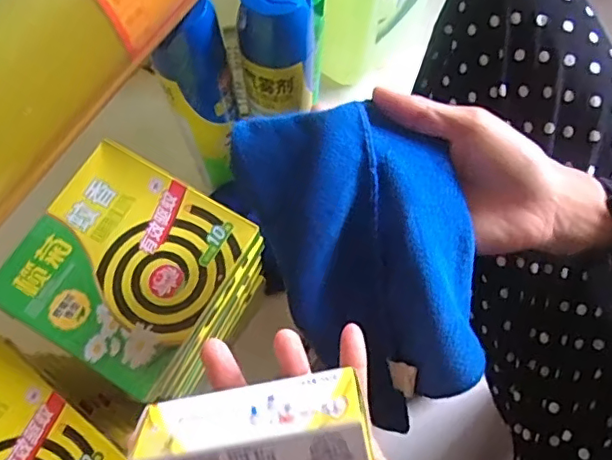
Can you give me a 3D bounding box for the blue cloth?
[{"bbox_3d":[0.039,0.013,0.315,0.112,0.031,0.184,-28,98,9],"label":"blue cloth"}]

